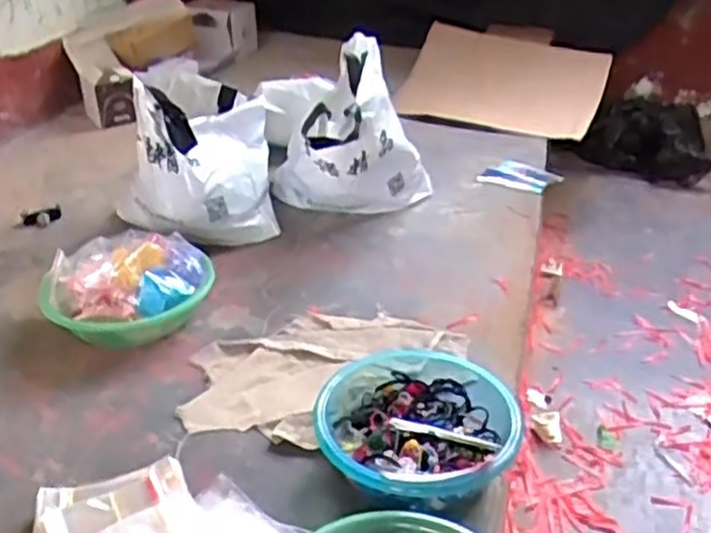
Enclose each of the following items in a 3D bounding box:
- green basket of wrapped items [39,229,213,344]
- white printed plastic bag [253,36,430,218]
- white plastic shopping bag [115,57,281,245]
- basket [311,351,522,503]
[{"bbox_3d":[-0.326,0.029,1.097,0.236,0.111,0.199,-9,31,-13],"label":"green basket of wrapped items"},{"bbox_3d":[-0.017,-0.267,1.474,0.312,0.253,0.478,-4,31,-5],"label":"white printed plastic bag"},{"bbox_3d":[-0.293,-0.214,1.373,0.277,0.249,0.305,-6,31,-9],"label":"white plastic shopping bag"},{"bbox_3d":[0.056,0.180,0.878,0.230,0.072,0.267,-18,34,-26],"label":"basket"}]

